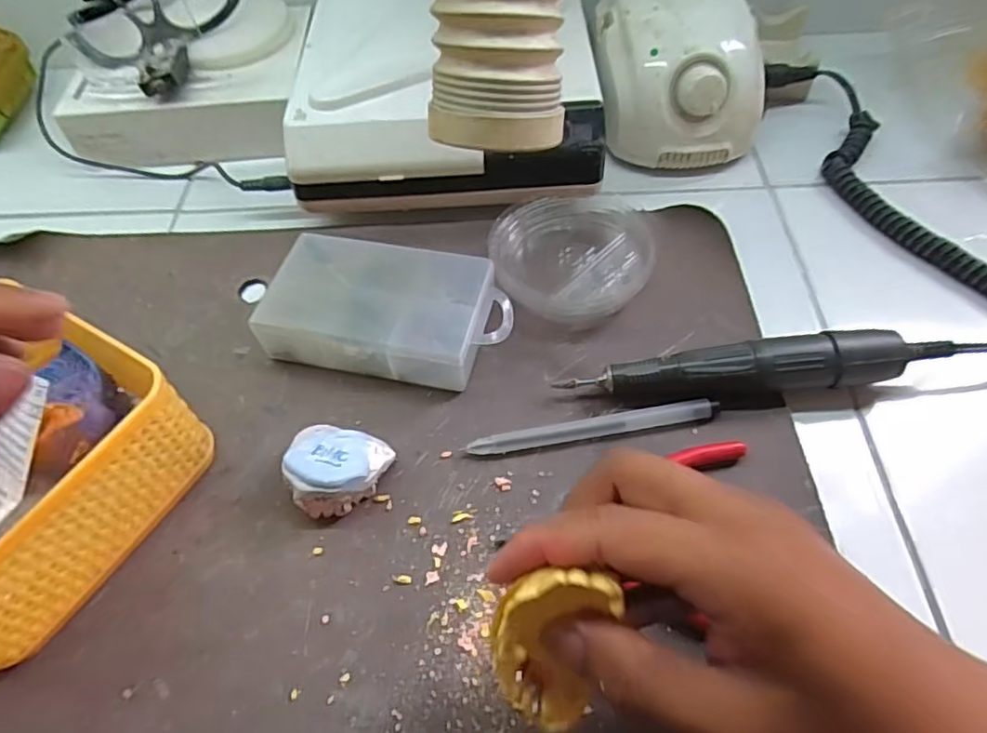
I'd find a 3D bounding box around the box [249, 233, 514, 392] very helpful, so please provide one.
[{"bbox_3d":[-0.057,-0.030,0.350,0.128,0.031,0.076,9,55,9],"label":"box"}]

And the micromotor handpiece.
[{"bbox_3d":[0.132,0.002,0.321,0.188,0.028,0.023,-5,54,-1],"label":"micromotor handpiece"}]

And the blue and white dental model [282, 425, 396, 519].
[{"bbox_3d":[-0.076,0.049,0.301,0.046,0.027,0.042,-1,54,2],"label":"blue and white dental model"}]

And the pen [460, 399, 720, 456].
[{"bbox_3d":[0.049,0.030,0.316,0.125,0.011,0.011,-8,55,-3],"label":"pen"}]

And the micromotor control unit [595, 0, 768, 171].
[{"bbox_3d":[0.124,-0.207,0.439,0.103,0.084,0.126,-7,54,-2],"label":"micromotor control unit"}]

